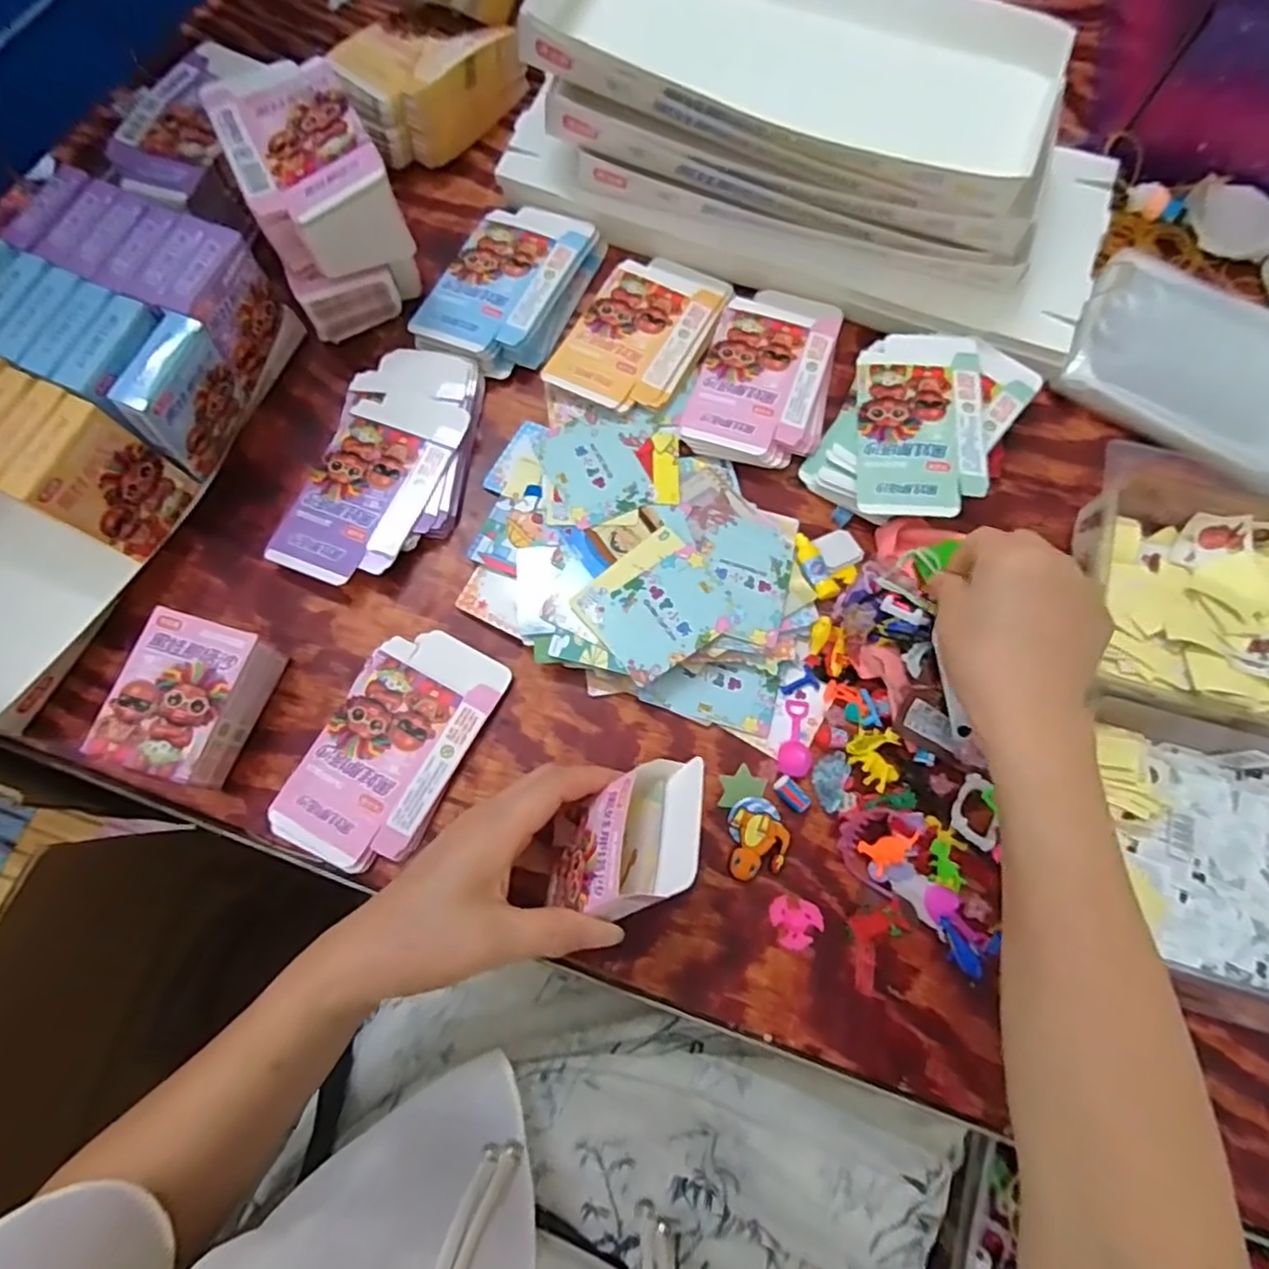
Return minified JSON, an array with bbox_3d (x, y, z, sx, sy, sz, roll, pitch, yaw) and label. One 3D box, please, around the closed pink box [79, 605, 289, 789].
[{"bbox_3d":[-0.269,0.039,0.408,0.069,0.049,0.092,20,75,4],"label":"closed pink box"}]

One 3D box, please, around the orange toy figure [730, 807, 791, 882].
[{"bbox_3d":[0.076,0.130,0.409,0.032,0.010,0.039,9,74,2],"label":"orange toy figure"}]

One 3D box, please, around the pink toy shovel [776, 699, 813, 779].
[{"bbox_3d":[0.104,0.066,0.427,0.020,0.006,0.049,9,74,2],"label":"pink toy shovel"}]

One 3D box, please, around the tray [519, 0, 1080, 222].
[{"bbox_3d":[0.110,-0.398,0.451,0.339,0.033,0.172,23,76,5],"label":"tray"}]

